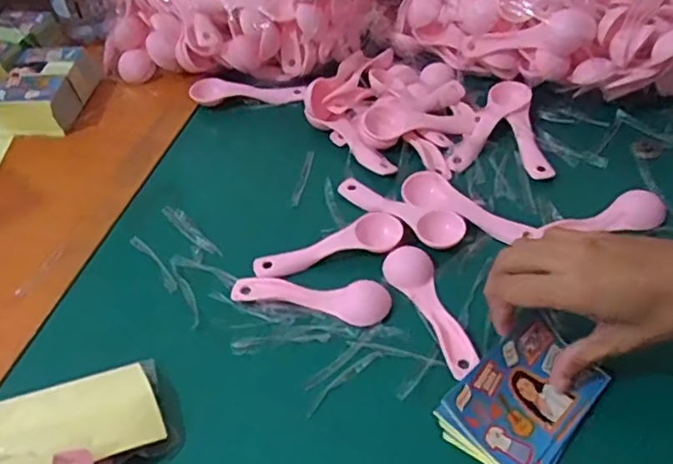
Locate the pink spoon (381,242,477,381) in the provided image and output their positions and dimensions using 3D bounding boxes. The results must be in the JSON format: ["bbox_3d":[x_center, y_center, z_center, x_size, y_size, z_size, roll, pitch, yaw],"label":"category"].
[{"bbox_3d":[0.066,0.051,0.425,0.031,0.009,0.107,-20,51,-11],"label":"pink spoon"}]

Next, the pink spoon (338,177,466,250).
[{"bbox_3d":[0.049,-0.021,0.487,0.112,0.014,0.033,31,59,27],"label":"pink spoon"}]

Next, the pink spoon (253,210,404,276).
[{"bbox_3d":[-0.007,0.010,0.468,0.112,0.012,0.033,-13,50,-5],"label":"pink spoon"}]

